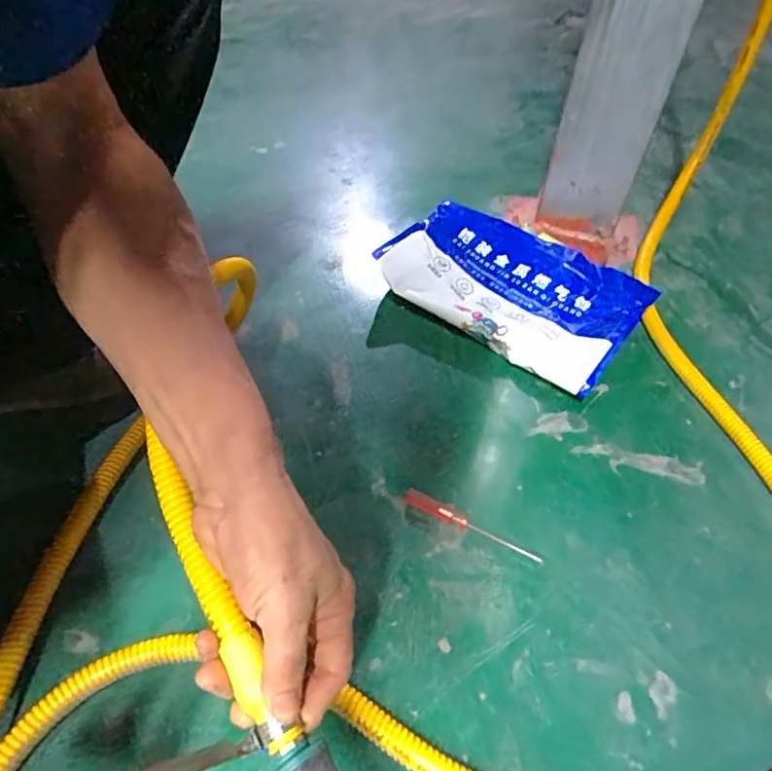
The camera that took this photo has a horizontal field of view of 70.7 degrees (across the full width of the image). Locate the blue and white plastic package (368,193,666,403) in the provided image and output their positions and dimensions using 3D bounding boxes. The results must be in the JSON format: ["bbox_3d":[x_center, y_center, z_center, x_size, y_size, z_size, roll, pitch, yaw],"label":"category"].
[{"bbox_3d":[0.143,-0.114,0.647,0.286,0.060,0.182,30,53,22],"label":"blue and white plastic package"}]

